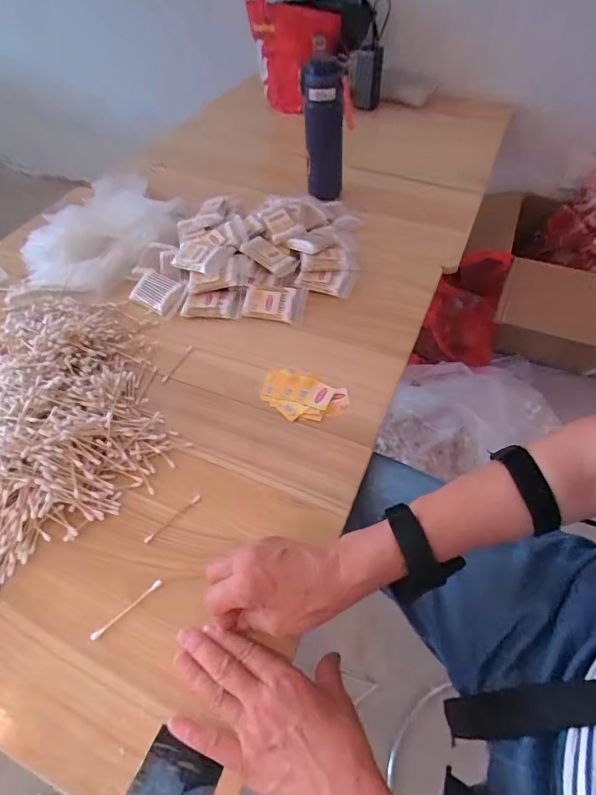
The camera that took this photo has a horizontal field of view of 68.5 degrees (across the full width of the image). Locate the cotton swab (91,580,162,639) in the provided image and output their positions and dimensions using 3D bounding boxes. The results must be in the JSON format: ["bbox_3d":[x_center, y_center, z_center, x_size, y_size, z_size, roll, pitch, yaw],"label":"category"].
[{"bbox_3d":[-0.161,0.200,0.413,0.073,0.006,0.006,-36,60,-23],"label":"cotton swab"}]

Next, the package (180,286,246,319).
[{"bbox_3d":[-0.129,-0.147,0.675,0.091,0.025,0.049,1,53,3],"label":"package"}]

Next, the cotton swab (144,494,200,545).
[{"bbox_3d":[-0.134,0.129,0.469,0.007,0.004,0.071,38,63,26],"label":"cotton swab"}]

